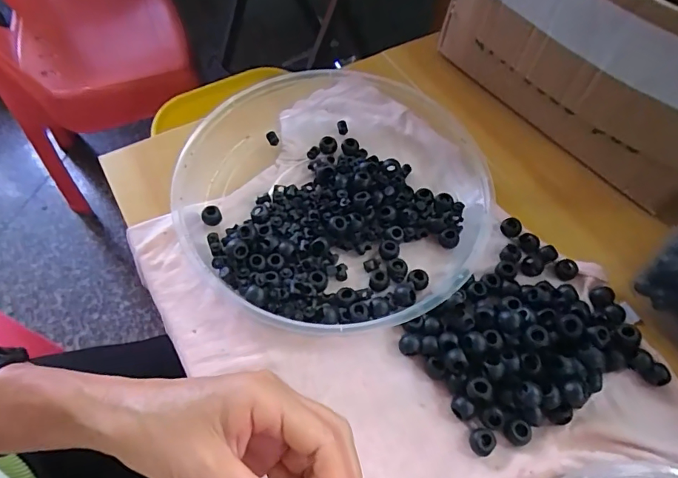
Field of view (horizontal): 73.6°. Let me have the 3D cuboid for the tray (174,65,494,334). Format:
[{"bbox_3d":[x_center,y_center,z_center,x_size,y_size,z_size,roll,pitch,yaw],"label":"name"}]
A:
[{"bbox_3d":[0.004,-0.054,0.368,0.226,0.033,0.269,17,60,7],"label":"tray"}]

